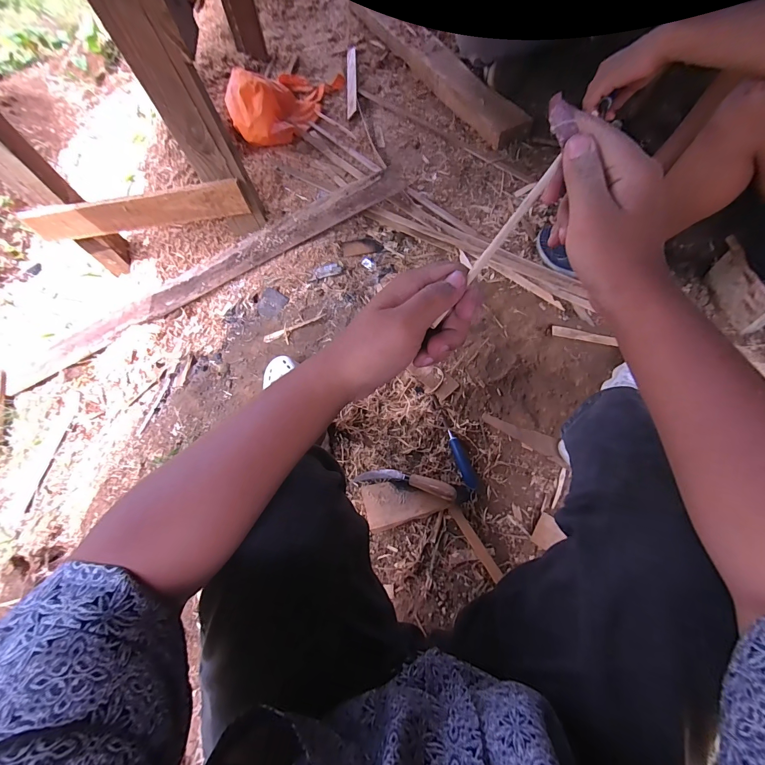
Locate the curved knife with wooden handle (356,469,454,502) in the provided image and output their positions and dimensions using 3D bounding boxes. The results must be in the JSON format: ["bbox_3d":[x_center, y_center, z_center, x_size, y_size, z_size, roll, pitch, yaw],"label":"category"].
[{"bbox_3d":[0.043,0.192,0.666,0.199,0.019,0.034,5,71,27],"label":"curved knife with wooden handle"}]

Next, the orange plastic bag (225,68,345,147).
[{"bbox_3d":[-0.348,-1.037,1.244,0.243,0.167,0.546,16,52,6],"label":"orange plastic bag"}]

